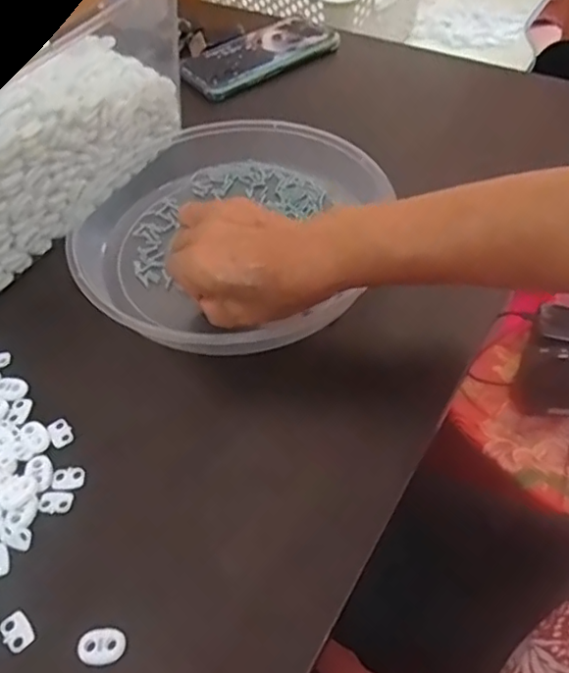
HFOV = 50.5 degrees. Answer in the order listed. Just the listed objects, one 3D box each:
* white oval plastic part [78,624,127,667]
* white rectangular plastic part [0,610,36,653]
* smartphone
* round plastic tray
[{"bbox_3d":[-0.089,0.151,0.296,0.022,0.005,0.018,-2,52,2],"label":"white oval plastic part"},{"bbox_3d":[-0.135,0.149,0.305,0.013,0.006,0.019,-33,57,-21],"label":"white rectangular plastic part"},{"bbox_3d":[-0.029,-0.299,0.639,0.164,0.015,0.087,-31,57,-18],"label":"smartphone"},{"bbox_3d":[-0.049,-0.085,0.456,0.236,0.040,0.232,-2,52,2],"label":"round plastic tray"}]

